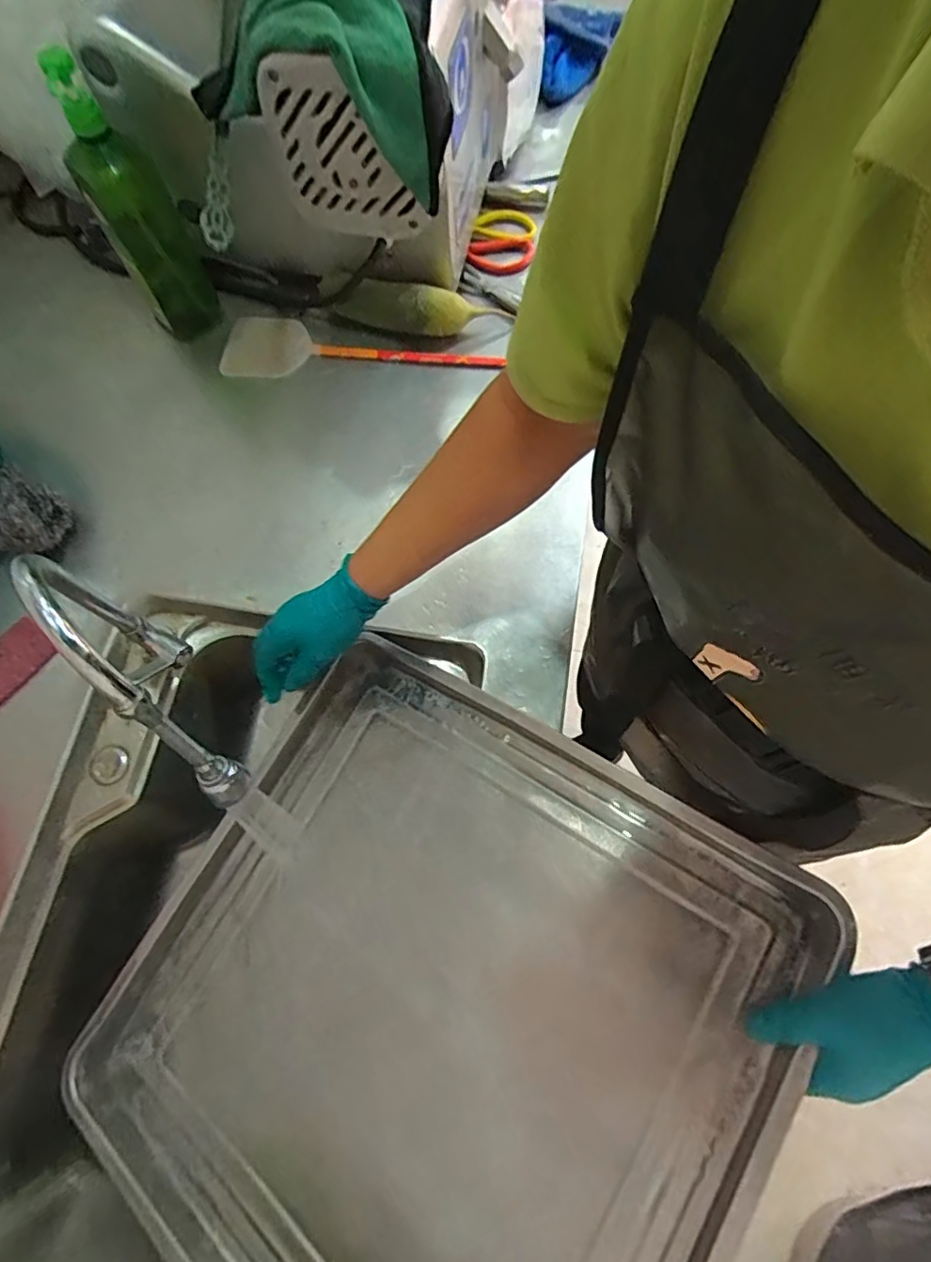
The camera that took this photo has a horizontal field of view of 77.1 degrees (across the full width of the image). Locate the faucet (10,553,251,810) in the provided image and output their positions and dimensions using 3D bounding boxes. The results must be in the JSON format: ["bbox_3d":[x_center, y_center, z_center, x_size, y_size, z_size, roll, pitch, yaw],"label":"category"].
[{"bbox_3d":[-0.269,0.047,0.497,0.047,0.248,0.230,-41,75,-12],"label":"faucet"}]

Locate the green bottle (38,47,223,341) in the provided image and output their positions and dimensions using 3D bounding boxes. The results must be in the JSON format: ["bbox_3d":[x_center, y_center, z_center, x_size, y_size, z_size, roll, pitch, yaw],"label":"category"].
[{"bbox_3d":[-0.373,-0.474,0.660,0.083,0.267,0.077,-22,72,-6],"label":"green bottle"}]

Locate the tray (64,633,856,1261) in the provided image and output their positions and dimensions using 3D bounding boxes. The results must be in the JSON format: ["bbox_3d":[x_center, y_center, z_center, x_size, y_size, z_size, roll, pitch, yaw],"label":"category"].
[{"bbox_3d":[-0.047,0.326,0.514,0.520,0.045,0.540,27,78,25],"label":"tray"}]

